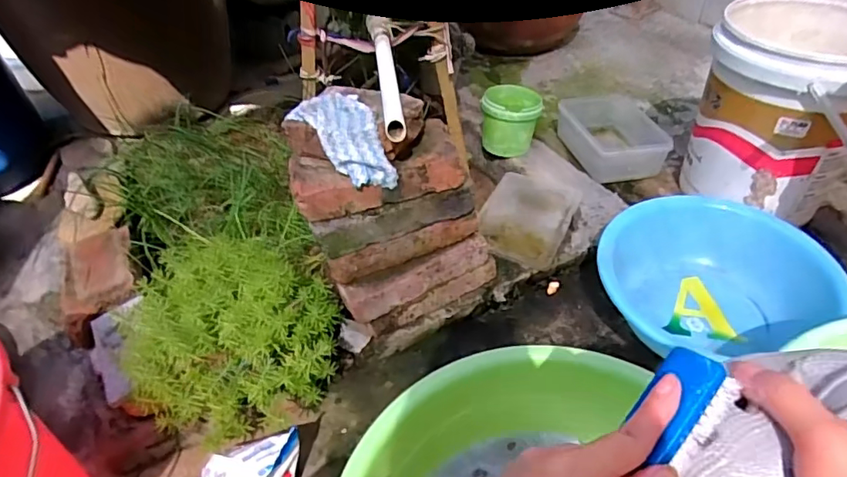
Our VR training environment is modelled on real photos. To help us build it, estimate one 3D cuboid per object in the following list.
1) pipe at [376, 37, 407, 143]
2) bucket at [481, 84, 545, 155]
[{"bbox_3d":[-0.050,-0.225,0.766,0.024,0.023,0.290,-6,42,-4],"label":"pipe"},{"bbox_3d":[0.188,-0.255,1.186,0.120,0.109,0.131,-1,42,1],"label":"bucket"}]

